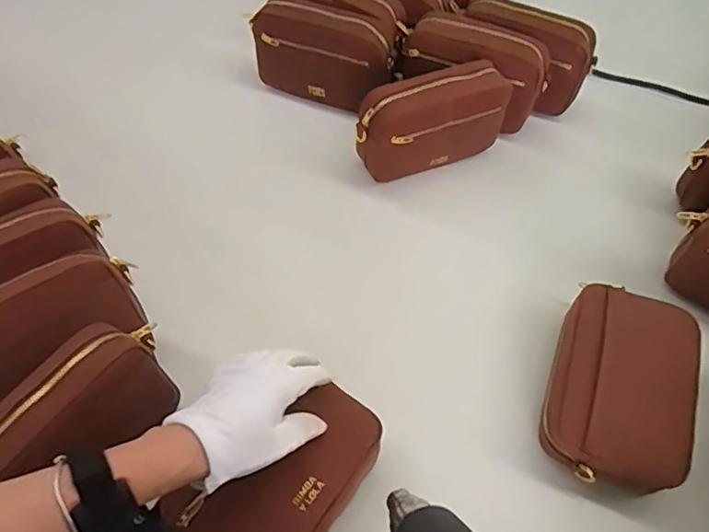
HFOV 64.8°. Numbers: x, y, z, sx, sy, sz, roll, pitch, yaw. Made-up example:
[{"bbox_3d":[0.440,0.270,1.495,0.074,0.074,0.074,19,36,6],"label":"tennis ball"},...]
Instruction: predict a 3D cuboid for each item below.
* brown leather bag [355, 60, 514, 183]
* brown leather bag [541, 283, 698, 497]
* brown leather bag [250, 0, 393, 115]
[{"bbox_3d":[0.100,-0.185,0.713,0.193,0.127,0.056,-19,59,-15],"label":"brown leather bag"},{"bbox_3d":[0.258,0.111,0.540,0.119,0.064,0.188,18,57,9],"label":"brown leather bag"},{"bbox_3d":[-0.042,-0.305,0.798,0.196,0.114,0.072,16,56,8],"label":"brown leather bag"}]

